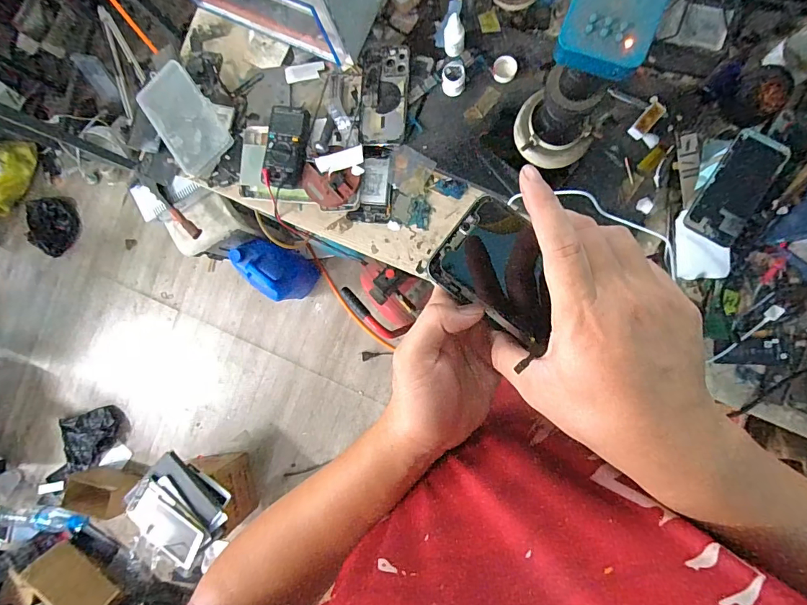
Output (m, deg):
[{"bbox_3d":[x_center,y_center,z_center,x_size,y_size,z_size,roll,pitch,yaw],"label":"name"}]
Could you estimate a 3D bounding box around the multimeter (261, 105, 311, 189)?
[{"bbox_3d":[-0.190,-0.253,0.693,0.064,0.035,0.127,10,90,8],"label":"multimeter"}]

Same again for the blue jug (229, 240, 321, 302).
[{"bbox_3d":[-0.404,-0.103,1.361,0.194,0.263,0.148,30,93,7],"label":"blue jug"}]

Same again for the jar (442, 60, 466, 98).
[{"bbox_3d":[0.077,-0.344,0.648,0.035,0.029,0.041,-2,89,7],"label":"jar"}]

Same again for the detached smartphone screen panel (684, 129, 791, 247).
[{"bbox_3d":[0.466,-0.159,0.589,0.075,0.009,0.152,29,98,-1],"label":"detached smartphone screen panel"}]

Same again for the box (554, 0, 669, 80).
[{"bbox_3d":[0.163,-0.222,0.333,0.068,0.023,0.075,21,92,7],"label":"box"}]

